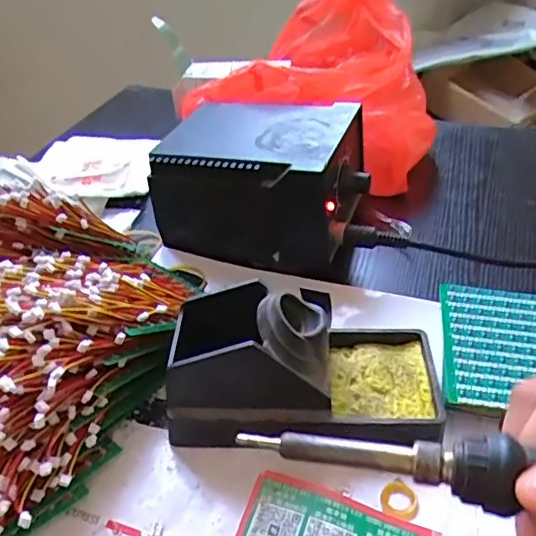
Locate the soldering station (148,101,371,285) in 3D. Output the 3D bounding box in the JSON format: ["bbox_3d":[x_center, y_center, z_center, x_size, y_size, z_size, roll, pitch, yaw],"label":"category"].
[{"bbox_3d":[0.000,-0.074,0.465,0.154,0.091,0.118,11,41,14],"label":"soldering station"}]

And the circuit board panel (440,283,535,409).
[{"bbox_3d":[0.158,0.048,0.349,0.097,0.005,0.098,6,39,9],"label":"circuit board panel"}]

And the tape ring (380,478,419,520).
[{"bbox_3d":[0.067,0.118,0.293,0.018,0.005,0.018,-1,40,1],"label":"tape ring"}]

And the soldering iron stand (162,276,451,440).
[{"bbox_3d":[0.020,0.049,0.319,0.151,0.065,0.075,-2,40,-1],"label":"soldering iron stand"}]

